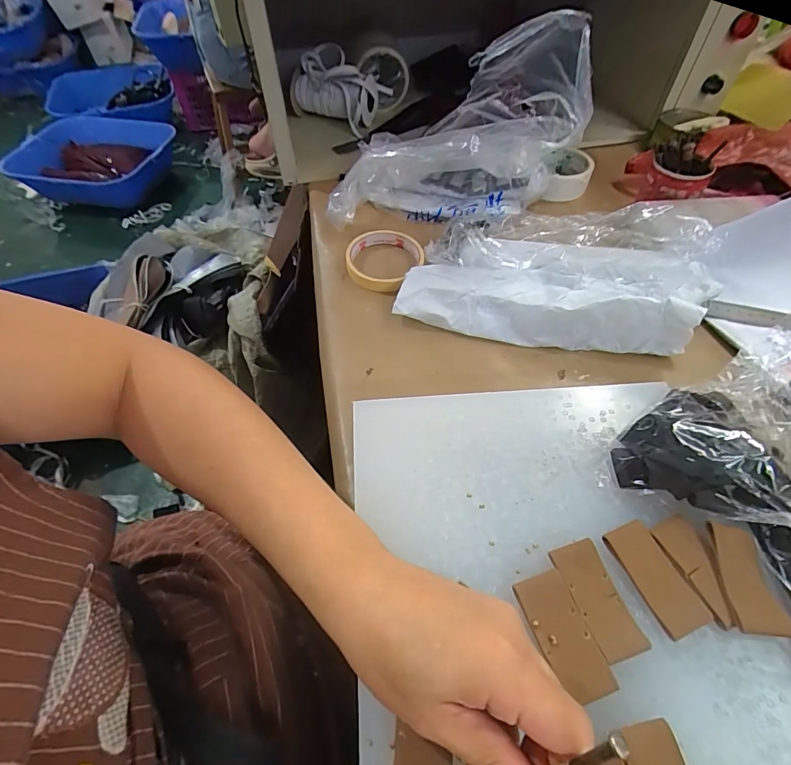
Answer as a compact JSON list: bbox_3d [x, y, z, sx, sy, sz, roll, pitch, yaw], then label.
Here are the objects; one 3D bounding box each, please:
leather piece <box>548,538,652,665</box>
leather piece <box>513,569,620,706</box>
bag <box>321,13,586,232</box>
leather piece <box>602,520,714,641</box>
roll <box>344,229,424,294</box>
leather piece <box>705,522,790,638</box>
[{"bbox_3d":[0.116,0.124,0.240,0.027,0.004,0.060,-16,55,-8],"label":"leather piece"},{"bbox_3d":[0.091,0.139,0.230,0.030,0.004,0.060,-17,55,-8],"label":"leather piece"},{"bbox_3d":[0.055,-0.261,0.429,0.245,0.187,0.113,14,56,14],"label":"bag"},{"bbox_3d":[0.154,0.115,0.247,0.028,0.004,0.060,-20,55,-11],"label":"leather piece"},{"bbox_3d":[-0.012,-0.136,0.458,0.084,0.014,0.090,-2,54,2],"label":"roll"},{"bbox_3d":[0.200,0.111,0.239,0.026,0.004,0.058,0,54,4],"label":"leather piece"}]

